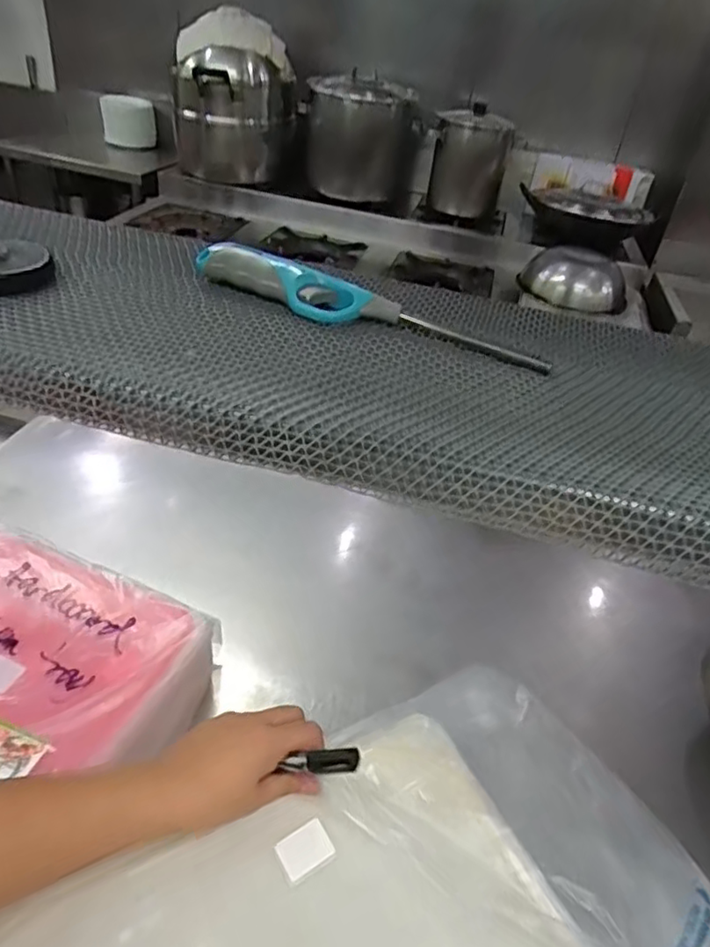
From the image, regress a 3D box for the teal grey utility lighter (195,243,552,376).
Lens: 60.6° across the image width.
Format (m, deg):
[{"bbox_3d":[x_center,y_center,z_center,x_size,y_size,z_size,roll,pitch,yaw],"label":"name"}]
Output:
[{"bbox_3d":[0.008,-0.122,0.439,0.263,0.041,0.042,16,31,14],"label":"teal grey utility lighter"}]

